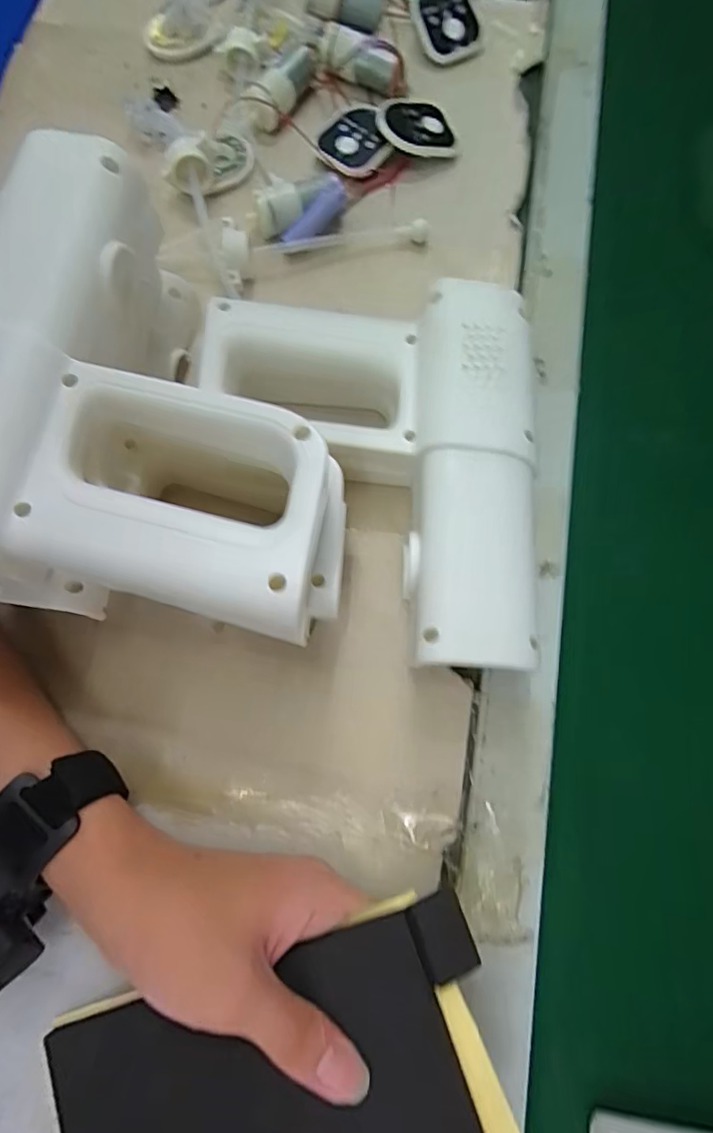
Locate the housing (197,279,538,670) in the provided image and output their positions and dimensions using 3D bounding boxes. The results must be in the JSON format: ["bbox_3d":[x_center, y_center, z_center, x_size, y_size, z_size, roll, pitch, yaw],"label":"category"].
[{"bbox_3d":[0.011,-0.047,0.289,0.169,0.061,0.198,-4,76,-2],"label":"housing"}]

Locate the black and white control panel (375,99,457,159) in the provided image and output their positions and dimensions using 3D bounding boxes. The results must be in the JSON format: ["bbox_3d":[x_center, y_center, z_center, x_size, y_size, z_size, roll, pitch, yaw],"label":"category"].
[{"bbox_3d":[0.042,-0.307,0.372,0.053,0.010,0.037,-8,85,-19],"label":"black and white control panel"}]

